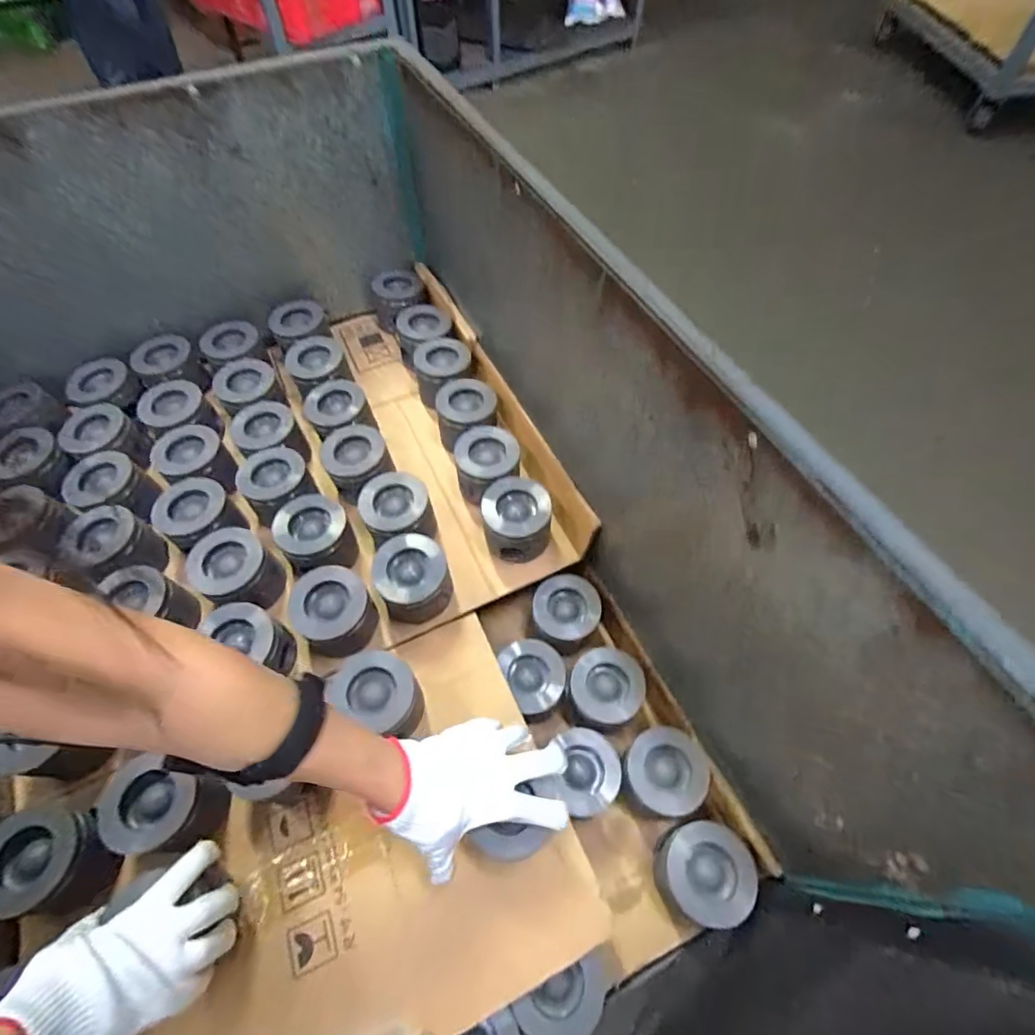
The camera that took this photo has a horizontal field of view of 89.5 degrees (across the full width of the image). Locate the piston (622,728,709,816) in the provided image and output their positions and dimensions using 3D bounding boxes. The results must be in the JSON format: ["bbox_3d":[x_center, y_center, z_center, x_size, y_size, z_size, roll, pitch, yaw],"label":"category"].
[{"bbox_3d":[0.168,0.297,0.612,0.082,0.078,0.086,-1,56,1],"label":"piston"}]

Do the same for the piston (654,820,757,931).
[{"bbox_3d":[0.196,0.377,0.561,0.086,0.087,0.087,-1,56,1],"label":"piston"}]

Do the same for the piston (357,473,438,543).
[{"bbox_3d":[-0.158,0.002,0.700,0.090,0.075,0.102,-17,57,-9],"label":"piston"}]

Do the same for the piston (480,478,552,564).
[{"bbox_3d":[-0.002,0.008,0.695,0.089,0.086,0.085,-1,56,1],"label":"piston"}]

